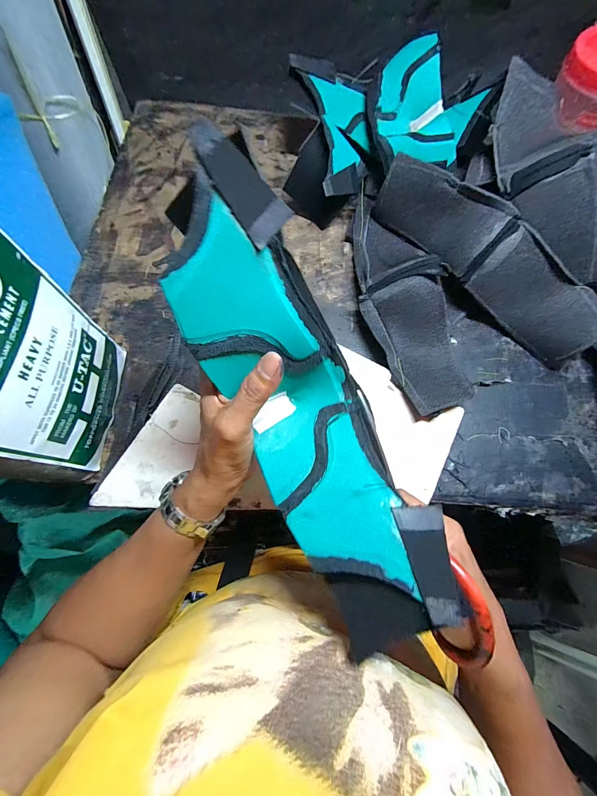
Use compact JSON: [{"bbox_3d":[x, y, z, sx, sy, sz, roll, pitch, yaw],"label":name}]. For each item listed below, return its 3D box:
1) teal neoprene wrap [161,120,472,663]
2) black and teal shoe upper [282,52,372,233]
[{"bbox_3d":[0.003,0.004,0.207,0.090,0.087,0.314,-27,95,-10],"label":"teal neoprene wrap"},{"bbox_3d":[0.048,-0.356,0.434,0.123,0.090,0.201,3,72,-1],"label":"black and teal shoe upper"}]

